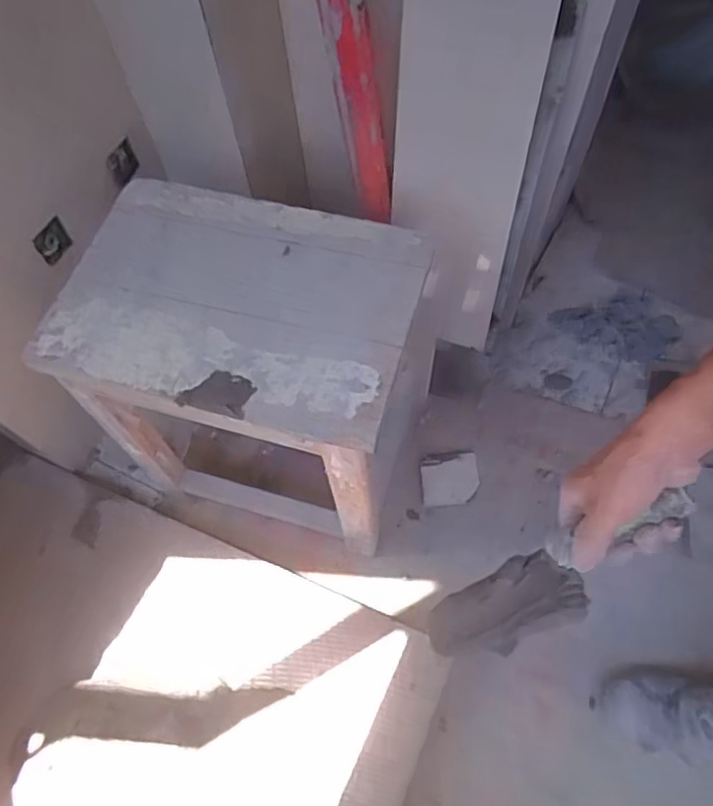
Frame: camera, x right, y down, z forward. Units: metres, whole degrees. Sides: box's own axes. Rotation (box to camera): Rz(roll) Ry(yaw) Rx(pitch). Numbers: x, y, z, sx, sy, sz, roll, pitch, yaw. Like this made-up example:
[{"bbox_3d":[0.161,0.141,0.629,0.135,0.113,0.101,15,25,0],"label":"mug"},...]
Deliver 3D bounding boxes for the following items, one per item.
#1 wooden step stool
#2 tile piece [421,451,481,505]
[{"bbox_3d":[-0.115,-0.027,0.767,0.358,0.368,0.255,15,65,11],"label":"wooden step stool"},{"bbox_3d":[0.150,0.120,0.960,0.093,0.008,0.084,-5,63,1],"label":"tile piece"}]

